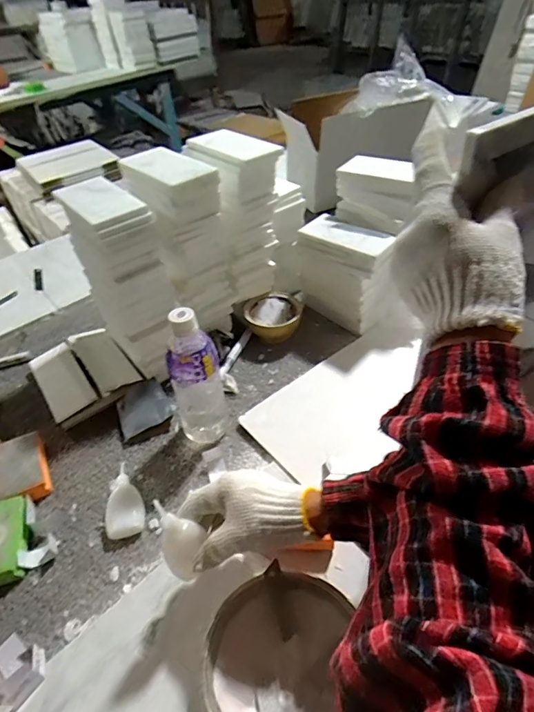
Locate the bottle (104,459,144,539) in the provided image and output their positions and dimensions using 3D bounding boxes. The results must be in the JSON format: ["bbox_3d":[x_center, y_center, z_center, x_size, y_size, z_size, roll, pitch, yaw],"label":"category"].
[{"bbox_3d":[-0.182,0.181,0.539,0.044,0.034,0.101,-12,43,-9],"label":"bottle"}]

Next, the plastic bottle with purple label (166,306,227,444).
[{"bbox_3d":[-0.094,0.026,0.564,0.075,0.208,0.074,-17,44,-14],"label":"plastic bottle with purple label"}]

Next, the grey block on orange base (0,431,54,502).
[{"bbox_3d":[-0.334,0.153,0.572,0.066,0.024,0.096,-20,45,-18],"label":"grey block on orange base"}]

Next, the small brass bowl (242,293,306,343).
[{"bbox_3d":[0.011,-0.062,0.762,0.103,0.058,0.100,-5,43,-2],"label":"small brass bowl"}]

